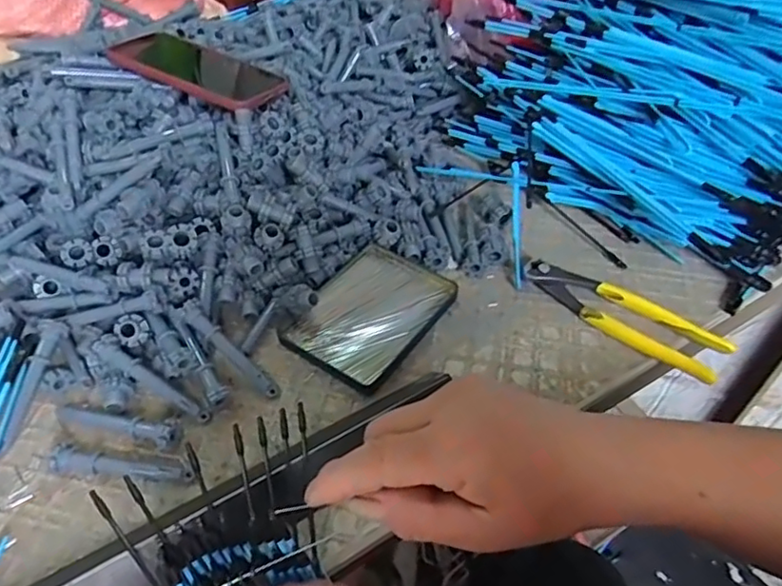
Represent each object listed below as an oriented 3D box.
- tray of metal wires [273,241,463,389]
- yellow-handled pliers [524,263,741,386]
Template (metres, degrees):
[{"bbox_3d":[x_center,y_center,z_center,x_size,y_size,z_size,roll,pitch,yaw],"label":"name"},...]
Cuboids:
[{"bbox_3d":[-0.017,0.016,0.478,0.094,0.012,0.127,29,54,24],"label":"tray of metal wires"},{"bbox_3d":[0.181,0.017,0.466,0.158,0.020,0.040,33,56,27],"label":"yellow-handled pliers"}]

